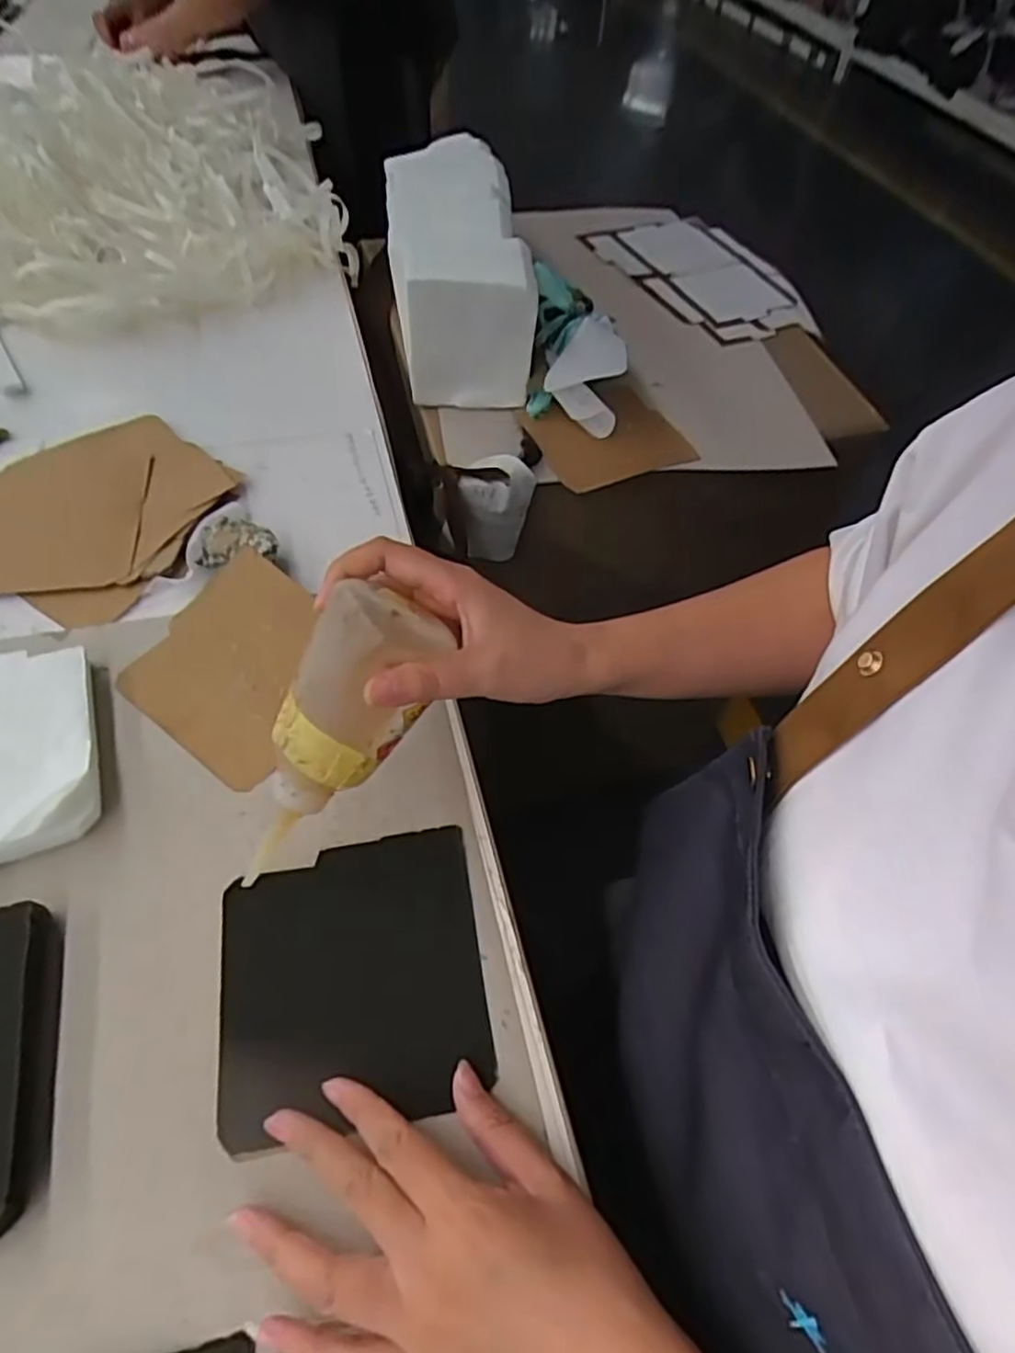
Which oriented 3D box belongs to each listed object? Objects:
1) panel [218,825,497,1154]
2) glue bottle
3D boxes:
[{"bbox_3d":[-0.079,0.151,0.360,0.127,0.006,0.132,-7,56,-9],"label":"panel"},{"bbox_3d":[-0.088,0.029,0.348,0.053,0.148,0.044,32,14,17],"label":"glue bottle"}]

